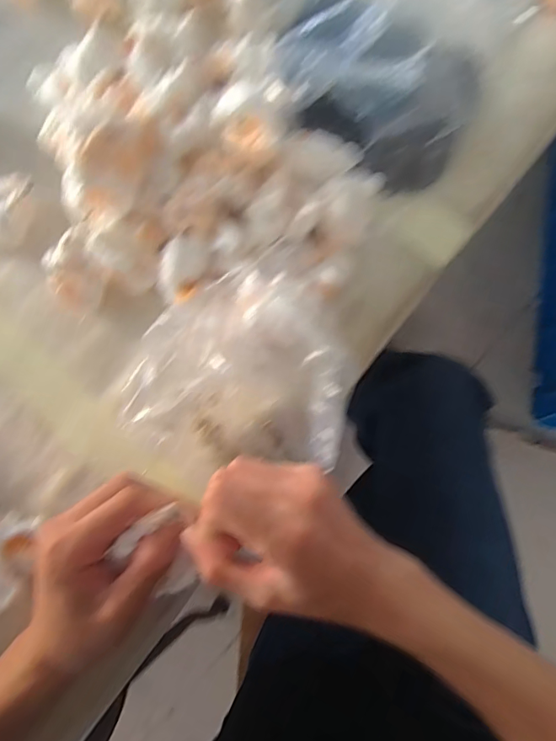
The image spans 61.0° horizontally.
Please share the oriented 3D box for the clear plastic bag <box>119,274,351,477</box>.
[{"bbox_3d":[-0.024,-0.002,0.346,0.152,0.050,0.127,14,80,3],"label":"clear plastic bag"}]

